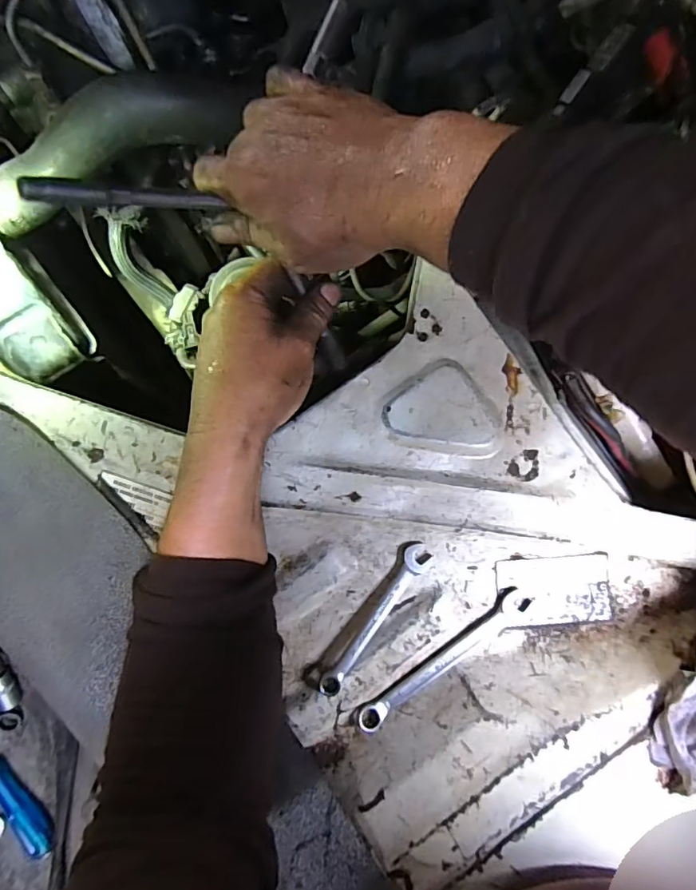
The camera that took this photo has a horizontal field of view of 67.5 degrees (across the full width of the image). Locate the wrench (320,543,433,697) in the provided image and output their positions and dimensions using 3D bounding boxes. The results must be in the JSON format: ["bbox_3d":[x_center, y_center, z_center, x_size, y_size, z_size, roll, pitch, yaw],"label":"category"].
[{"bbox_3d":[0.021,0.132,0.395,0.021,0.008,0.130,39,86,-2],"label":"wrench"}]

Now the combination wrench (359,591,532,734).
[{"bbox_3d":[0.077,0.167,0.403,0.160,0.008,0.020,-36,91,-4],"label":"combination wrench"}]

